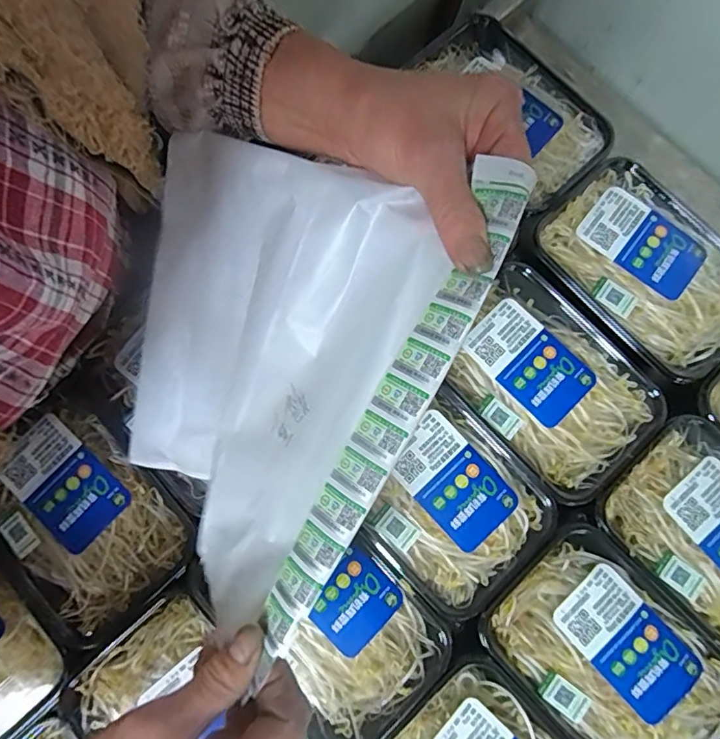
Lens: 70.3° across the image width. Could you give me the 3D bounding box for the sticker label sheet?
[{"bbox_3d":[-0.063,-0.009,0.308,0.238,0.050,0.258,30,104,35],"label":"sticker label sheet"}]

